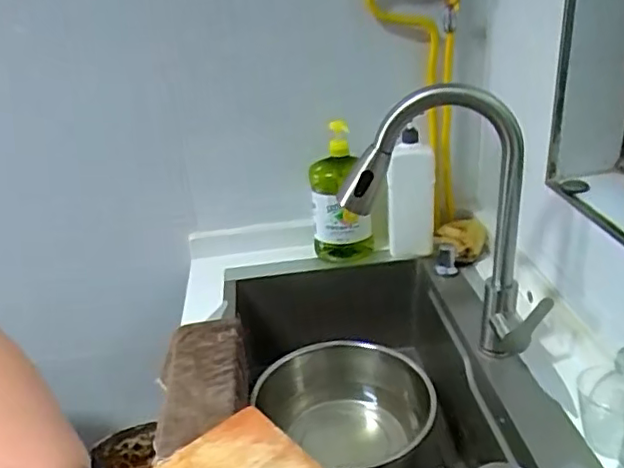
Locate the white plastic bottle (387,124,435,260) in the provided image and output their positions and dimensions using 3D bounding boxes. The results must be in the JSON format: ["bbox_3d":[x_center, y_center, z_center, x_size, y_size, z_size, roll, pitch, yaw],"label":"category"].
[{"bbox_3d":[0.183,-0.065,1.119,0.091,0.226,0.069,-1,26,8],"label":"white plastic bottle"}]

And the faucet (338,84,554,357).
[{"bbox_3d":[0.183,-0.010,0.817,0.268,0.371,0.095,9,29,26],"label":"faucet"}]

